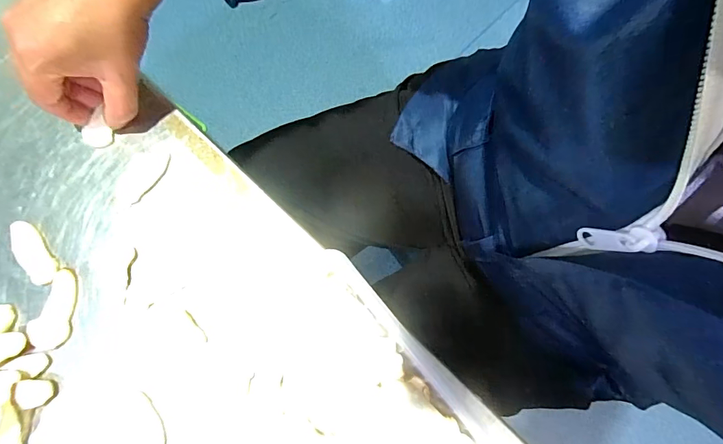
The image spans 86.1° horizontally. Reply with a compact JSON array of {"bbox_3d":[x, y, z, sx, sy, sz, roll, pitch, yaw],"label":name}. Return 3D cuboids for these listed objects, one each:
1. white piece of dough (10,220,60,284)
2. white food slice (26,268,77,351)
[{"bbox_3d":[-0.261,0.023,0.306,0.020,0.008,0.057,-37,79,-9],"label":"white piece of dough"},{"bbox_3d":[-0.238,0.067,0.299,0.030,0.004,0.059,3,76,0],"label":"white food slice"}]

